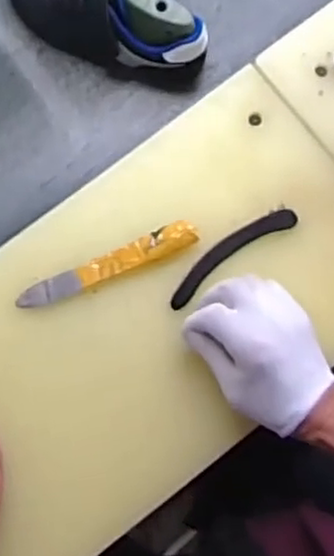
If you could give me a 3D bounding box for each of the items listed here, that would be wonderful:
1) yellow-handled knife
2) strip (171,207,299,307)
[{"bbox_3d":[-0.052,-0.011,0.624,0.167,0.018,0.024,-23,80,-5],"label":"yellow-handled knife"},{"bbox_3d":[0.057,-0.023,0.635,0.137,0.010,0.028,-36,82,-7],"label":"strip"}]

